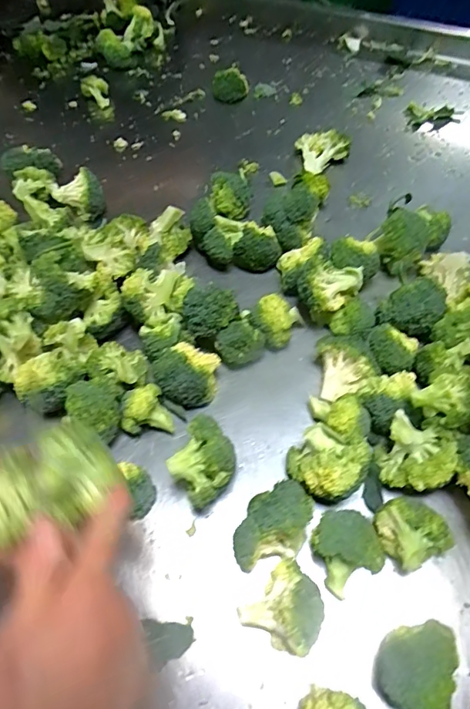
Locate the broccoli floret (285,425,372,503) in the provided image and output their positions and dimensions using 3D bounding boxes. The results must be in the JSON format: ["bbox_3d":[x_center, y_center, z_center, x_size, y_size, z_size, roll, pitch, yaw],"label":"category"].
[{"bbox_3d":[0.078,0.093,0.404,0.053,0.057,0.059,-39,65,-17],"label":"broccoli floret"}]

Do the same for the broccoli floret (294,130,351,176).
[{"bbox_3d":[0.104,-0.263,0.616,0.068,0.037,0.060,-38,65,-17],"label":"broccoli floret"}]

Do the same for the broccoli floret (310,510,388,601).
[{"bbox_3d":[0.089,0.148,0.366,0.052,0.047,0.051,-20,61,-8],"label":"broccoli floret"}]

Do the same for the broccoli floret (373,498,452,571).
[{"bbox_3d":[0.140,0.141,0.380,0.046,0.046,0.048,-2,60,3],"label":"broccoli floret"}]

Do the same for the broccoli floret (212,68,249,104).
[{"bbox_3d":[-0.007,-0.394,0.702,0.052,0.039,0.026,-7,60,0],"label":"broccoli floret"}]

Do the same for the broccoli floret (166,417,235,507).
[{"bbox_3d":[-0.027,0.093,0.408,0.057,0.054,0.054,-40,65,-18],"label":"broccoli floret"}]

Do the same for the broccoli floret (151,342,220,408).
[{"bbox_3d":[-0.045,0.018,0.458,0.061,0.046,0.054,-13,60,-4],"label":"broccoli floret"}]

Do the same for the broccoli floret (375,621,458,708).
[{"bbox_3d":[0.121,0.216,0.331,0.048,0.049,0.055,6,61,7],"label":"broccoli floret"}]

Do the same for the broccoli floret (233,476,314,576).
[{"bbox_3d":[0.029,0.137,0.383,0.071,0.056,0.051,-27,62,-11],"label":"broccoli floret"}]

